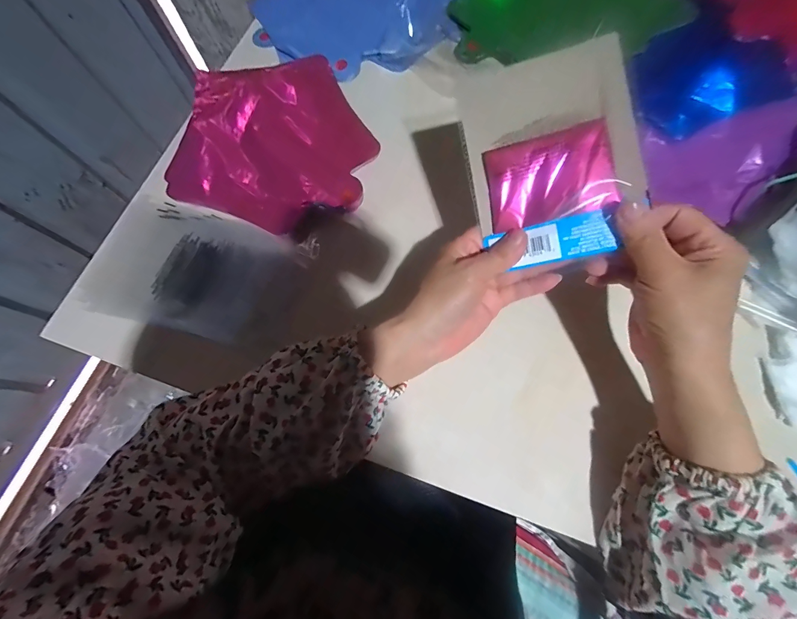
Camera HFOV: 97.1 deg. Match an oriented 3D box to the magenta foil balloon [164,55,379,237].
[{"bbox_3d":[-0.145,-0.206,0.413,0.231,0.023,0.236,8,71,6],"label":"magenta foil balloon"}]

